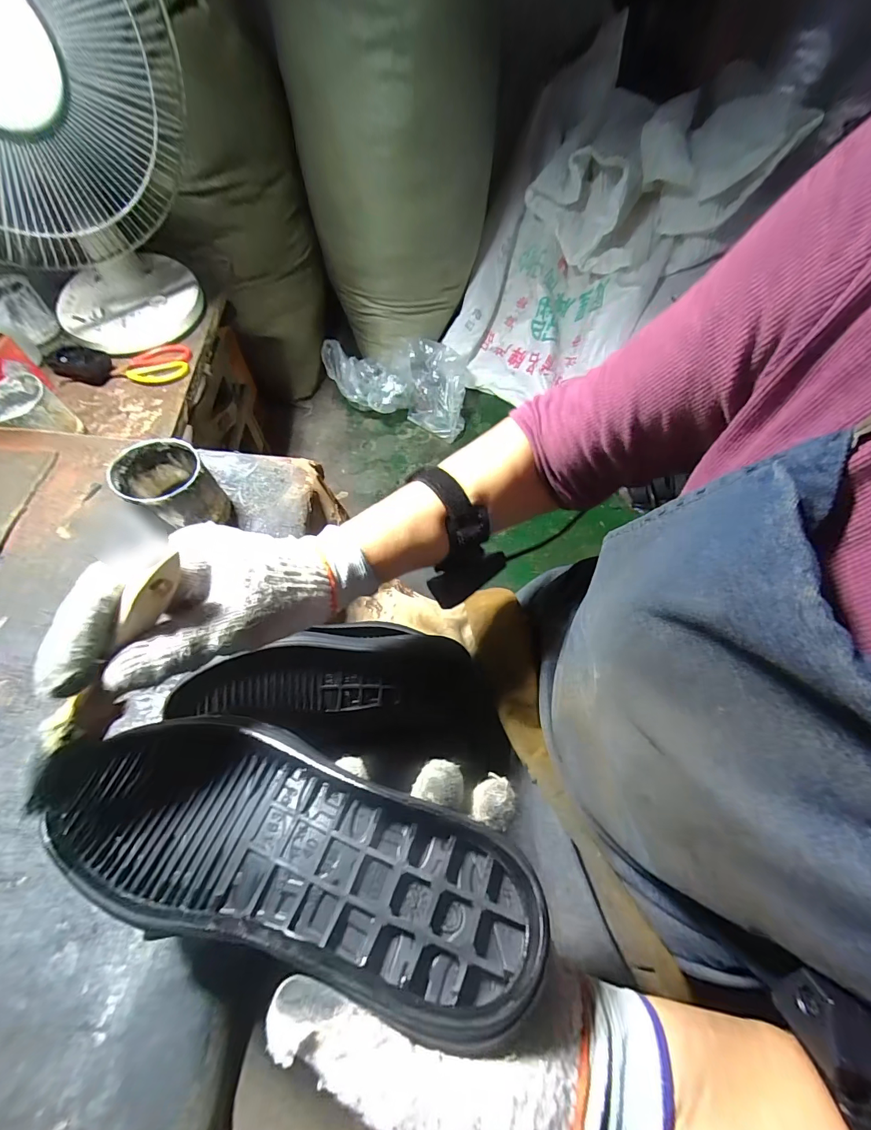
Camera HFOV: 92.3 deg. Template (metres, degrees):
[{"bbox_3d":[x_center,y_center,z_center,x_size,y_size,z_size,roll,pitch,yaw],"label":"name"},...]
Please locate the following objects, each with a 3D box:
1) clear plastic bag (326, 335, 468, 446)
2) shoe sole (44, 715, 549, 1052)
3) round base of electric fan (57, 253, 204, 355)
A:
[{"bbox_3d":[-0.120,-0.556,1.300,0.436,0.174,0.257,10,63,7],"label":"clear plastic bag"},{"bbox_3d":[-0.086,0.141,0.217,0.270,0.032,0.089,8,60,15],"label":"shoe sole"},{"bbox_3d":[-0.554,-0.482,0.773,0.218,0.052,0.242,36,69,18],"label":"round base of electric fan"}]

